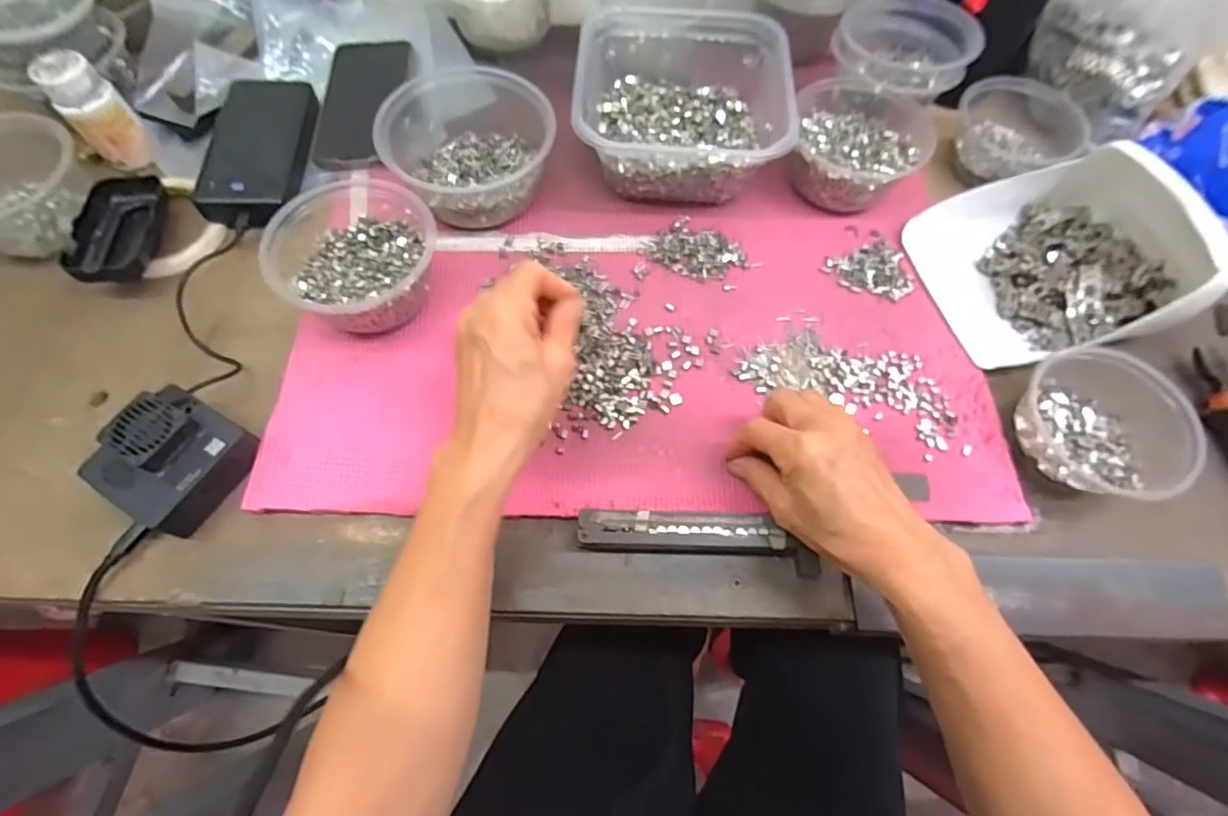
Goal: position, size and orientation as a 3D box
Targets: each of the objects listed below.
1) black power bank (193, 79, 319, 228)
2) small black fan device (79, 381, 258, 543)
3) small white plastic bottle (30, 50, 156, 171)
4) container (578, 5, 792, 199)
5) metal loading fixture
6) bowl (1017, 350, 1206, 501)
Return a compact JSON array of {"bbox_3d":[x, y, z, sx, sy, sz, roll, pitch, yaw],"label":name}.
[{"bbox_3d":[-0.306,-0.226,0.483,0.073,0.025,0.154,0,64,-2],"label":"black power bank"},{"bbox_3d":[-0.290,0.033,0.366,0.074,0.043,0.079,29,67,11],"label":"small black fan device"},{"bbox_3d":[-0.433,-0.249,0.466,0.042,0.075,0.044,39,69,15],"label":"small white plastic bottle"},{"bbox_3d":[0.057,-0.276,0.487,0.170,0.072,0.196,4,64,0],"label":"container"},{"bbox_3d":[0.053,0.082,0.354,0.149,0.018,0.032,5,67,1],"label":"metal loading fixture"},{"bbox_3d":[0.334,0.013,0.385,0.093,0.050,0.101,1,64,-2],"label":"bowl"}]

